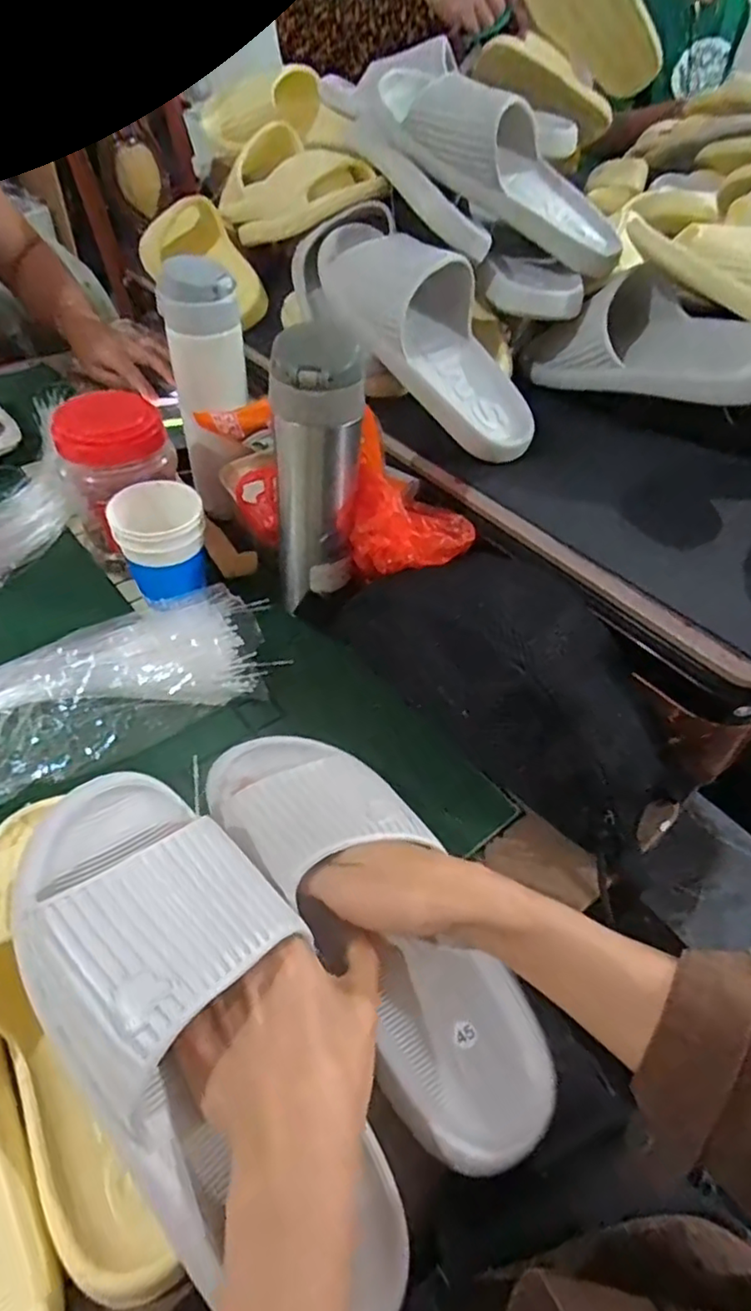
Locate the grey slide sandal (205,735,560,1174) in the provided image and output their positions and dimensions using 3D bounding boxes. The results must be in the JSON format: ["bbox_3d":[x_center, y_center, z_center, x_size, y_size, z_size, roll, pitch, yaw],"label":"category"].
[{"bbox_3d":[-0.001,0.139,0.370,0.093,0.070,0.263,-30,65,-22],"label":"grey slide sandal"}]

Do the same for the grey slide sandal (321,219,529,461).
[{"bbox_3d":[0.049,-0.283,0.562,0.102,0.065,0.258,-36,88,-25],"label":"grey slide sandal"}]

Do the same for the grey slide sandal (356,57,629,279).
[{"bbox_3d":[0.121,-0.446,0.582,0.266,0.078,0.083,30,53,-10],"label":"grey slide sandal"}]

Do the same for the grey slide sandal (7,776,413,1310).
[{"bbox_3d":[-0.074,0.173,0.297,0.110,0.073,0.268,-28,72,-21],"label":"grey slide sandal"}]

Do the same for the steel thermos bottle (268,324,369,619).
[{"bbox_3d":[-0.043,-0.136,0.493,0.065,0.194,0.054,0,48,-3],"label":"steel thermos bottle"}]

